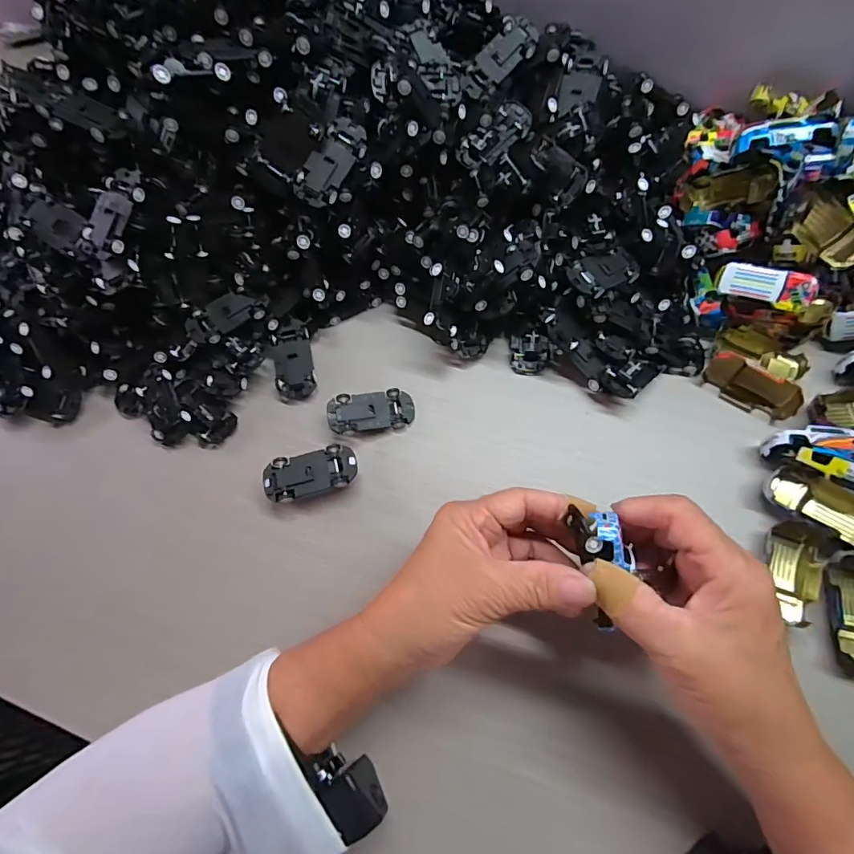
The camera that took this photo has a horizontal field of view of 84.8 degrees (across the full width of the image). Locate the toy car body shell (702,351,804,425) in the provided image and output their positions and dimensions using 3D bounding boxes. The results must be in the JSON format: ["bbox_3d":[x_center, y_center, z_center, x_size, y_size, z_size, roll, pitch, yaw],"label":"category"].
[{"bbox_3d":[0.239,-0.032,0.342,0.063,0.024,0.028,23,71,11],"label":"toy car body shell"}]

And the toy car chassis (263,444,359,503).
[{"bbox_3d":[-0.081,0.034,0.335,0.064,0.020,0.031,-15,69,-3],"label":"toy car chassis"}]

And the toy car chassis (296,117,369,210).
[{"bbox_3d":[-0.066,-0.185,0.328,0.028,0.011,0.063,35,92,15],"label":"toy car chassis"}]

